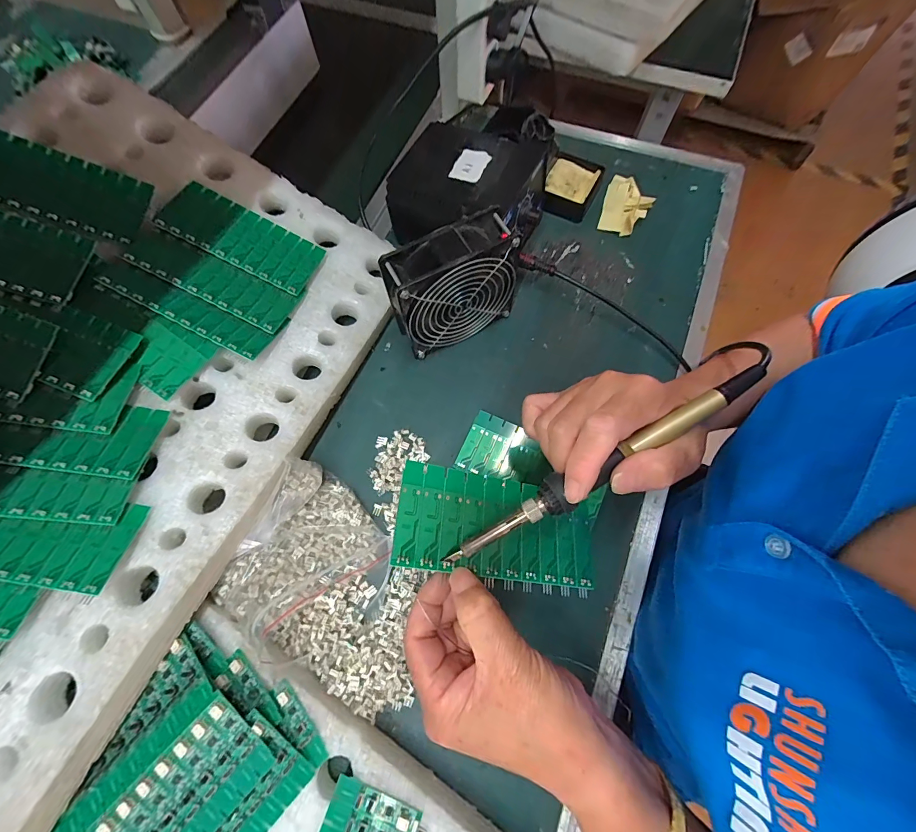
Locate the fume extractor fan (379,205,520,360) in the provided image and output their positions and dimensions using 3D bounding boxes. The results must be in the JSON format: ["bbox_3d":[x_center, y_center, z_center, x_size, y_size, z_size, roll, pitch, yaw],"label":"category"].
[{"bbox_3d":[-0.008,-0.118,0.381,0.121,0.124,0.045,-29,72,-9],"label":"fume extractor fan"}]

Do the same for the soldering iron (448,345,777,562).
[{"bbox_3d":[0.096,0.024,0.230,0.223,0.025,0.020,-32,71,0],"label":"soldering iron"}]

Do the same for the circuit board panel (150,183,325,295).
[{"bbox_3d":[-0.208,-0.173,0.377,0.140,0.011,0.063,27,70,-8],"label":"circuit board panel"}]

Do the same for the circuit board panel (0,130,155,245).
[{"bbox_3d":[-0.352,-0.201,0.340,0.136,0.007,0.061,17,83,-14],"label":"circuit board panel"}]

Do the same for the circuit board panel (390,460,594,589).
[{"bbox_3d":[0.030,0.071,0.253,0.139,0.004,0.062,15,61,-19],"label":"circuit board panel"}]

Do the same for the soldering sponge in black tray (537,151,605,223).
[{"bbox_3d":[0.137,-0.277,0.478,0.061,0.032,0.079,20,72,8],"label":"soldering sponge in black tray"}]

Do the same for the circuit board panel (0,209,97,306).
[{"bbox_3d":[-0.378,-0.140,0.316,0.136,0.010,0.064,17,68,-7],"label":"circuit board panel"}]

